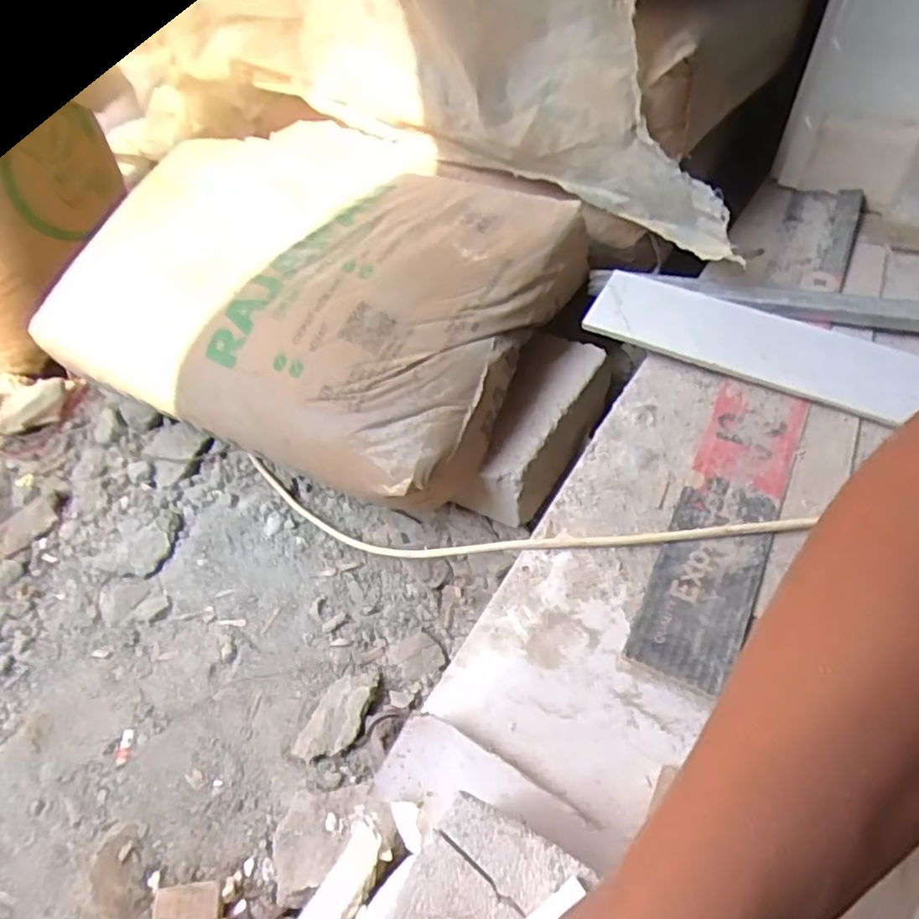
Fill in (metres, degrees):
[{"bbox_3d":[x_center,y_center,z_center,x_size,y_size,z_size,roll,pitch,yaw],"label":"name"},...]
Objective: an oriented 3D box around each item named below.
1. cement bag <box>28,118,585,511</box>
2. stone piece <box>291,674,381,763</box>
[{"bbox_3d":[-0.165,-0.208,0.674,0.557,0.120,0.394,26,58,23],"label":"cement bag"},{"bbox_3d":[-0.098,0.210,0.511,0.044,0.017,0.079,17,55,18],"label":"stone piece"}]

